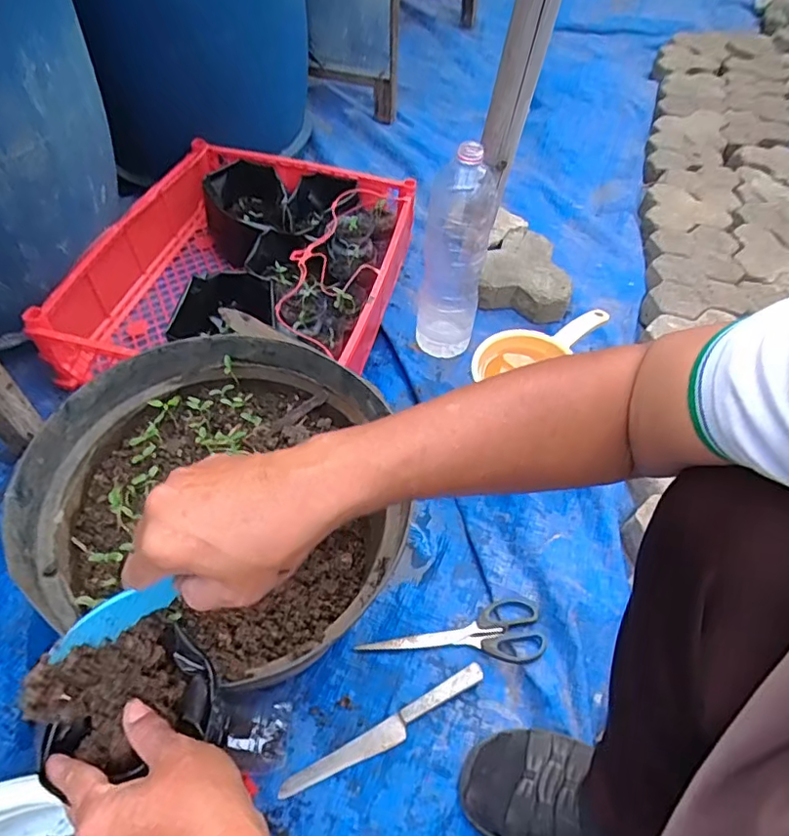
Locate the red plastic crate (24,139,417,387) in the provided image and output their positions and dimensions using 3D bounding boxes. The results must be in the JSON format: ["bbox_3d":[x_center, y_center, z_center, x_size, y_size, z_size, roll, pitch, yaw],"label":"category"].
[{"bbox_3d":[-0.220,-0.236,0.903,0.427,0.127,0.509,10,53,4],"label":"red plastic crate"}]

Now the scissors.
[{"bbox_3d":[0.065,0.232,0.631,0.199,0.011,0.070,3,53,-1],"label":"scissors"}]

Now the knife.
[{"bbox_3d":[-0.004,0.312,0.564,0.223,0.011,0.023,-24,58,-20],"label":"knife"}]

